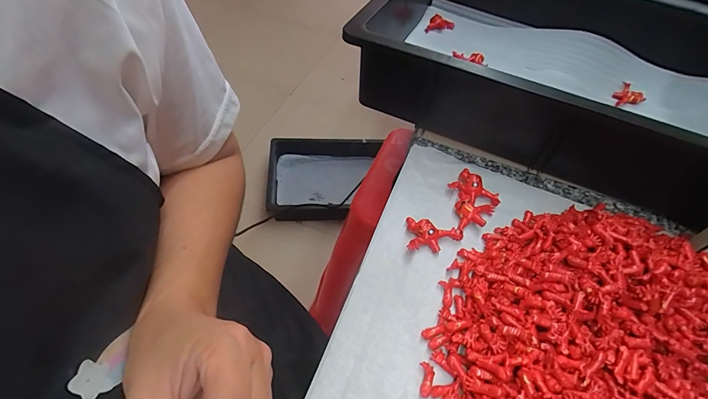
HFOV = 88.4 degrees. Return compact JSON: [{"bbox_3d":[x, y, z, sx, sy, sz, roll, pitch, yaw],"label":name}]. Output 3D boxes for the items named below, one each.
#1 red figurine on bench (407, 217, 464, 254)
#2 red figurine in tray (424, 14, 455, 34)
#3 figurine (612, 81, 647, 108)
[{"bbox_3d":[0.068,0.034,0.313,0.048,0.011,0.030,13,51,7],"label":"red figurine on bench"},{"bbox_3d":[0.129,-0.261,0.543,0.041,0.019,0.022,9,51,4],"label":"red figurine in tray"},{"bbox_3d":[0.345,-0.129,0.457,0.032,0.022,0.021,38,58,24],"label":"figurine"}]

